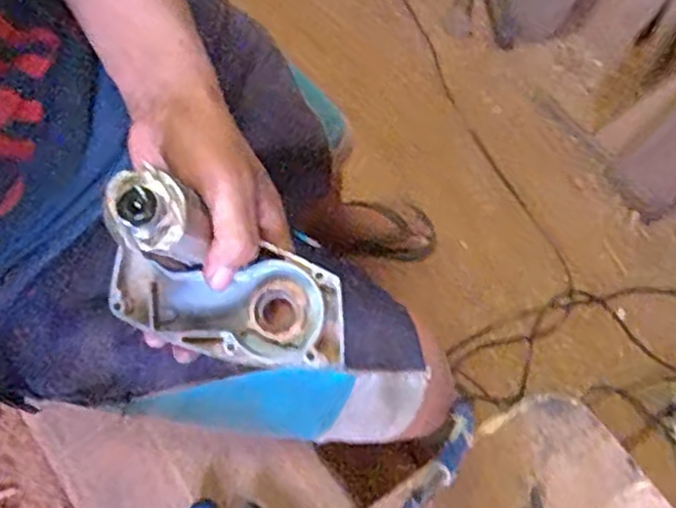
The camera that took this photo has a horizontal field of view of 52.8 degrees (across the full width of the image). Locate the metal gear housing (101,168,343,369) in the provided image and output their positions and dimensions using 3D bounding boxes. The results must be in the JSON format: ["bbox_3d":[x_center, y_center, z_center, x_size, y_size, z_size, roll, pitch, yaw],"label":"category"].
[{"bbox_3d":[-0.064,0.016,0.361,0.134,0.112,0.067,16,77,6],"label":"metal gear housing"}]

